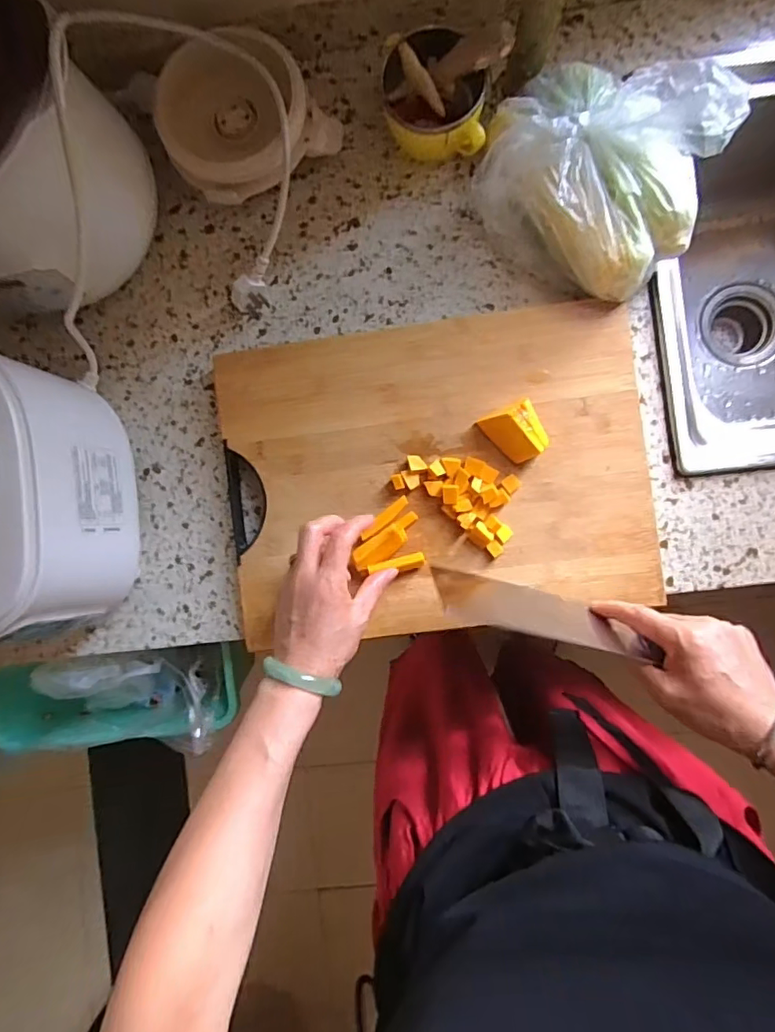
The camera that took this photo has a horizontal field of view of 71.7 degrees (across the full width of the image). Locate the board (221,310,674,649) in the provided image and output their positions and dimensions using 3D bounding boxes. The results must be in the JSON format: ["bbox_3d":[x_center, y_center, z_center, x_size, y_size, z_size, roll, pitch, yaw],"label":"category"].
[{"bbox_3d":[0.044,-0.040,0.508,0.394,0.028,0.288,-6,89,3],"label":"board"}]

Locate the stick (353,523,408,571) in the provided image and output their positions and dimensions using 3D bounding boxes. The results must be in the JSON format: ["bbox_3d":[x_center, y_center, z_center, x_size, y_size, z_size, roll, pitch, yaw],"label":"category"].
[{"bbox_3d":[-0.006,0.029,0.492,0.055,0.012,0.023,-35,87,-10],"label":"stick"}]

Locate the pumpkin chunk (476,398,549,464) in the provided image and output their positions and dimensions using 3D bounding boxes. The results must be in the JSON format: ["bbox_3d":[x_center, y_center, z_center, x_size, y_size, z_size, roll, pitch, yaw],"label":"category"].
[{"bbox_3d":[0.117,-0.074,0.490,0.046,0.025,0.051,-25,88,3],"label":"pumpkin chunk"}]

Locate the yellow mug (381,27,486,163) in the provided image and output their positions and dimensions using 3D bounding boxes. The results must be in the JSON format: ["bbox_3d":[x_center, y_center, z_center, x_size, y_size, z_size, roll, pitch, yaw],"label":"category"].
[{"bbox_3d":[0.044,-0.393,0.510,0.094,0.055,0.095,1,89,3],"label":"yellow mug"}]

